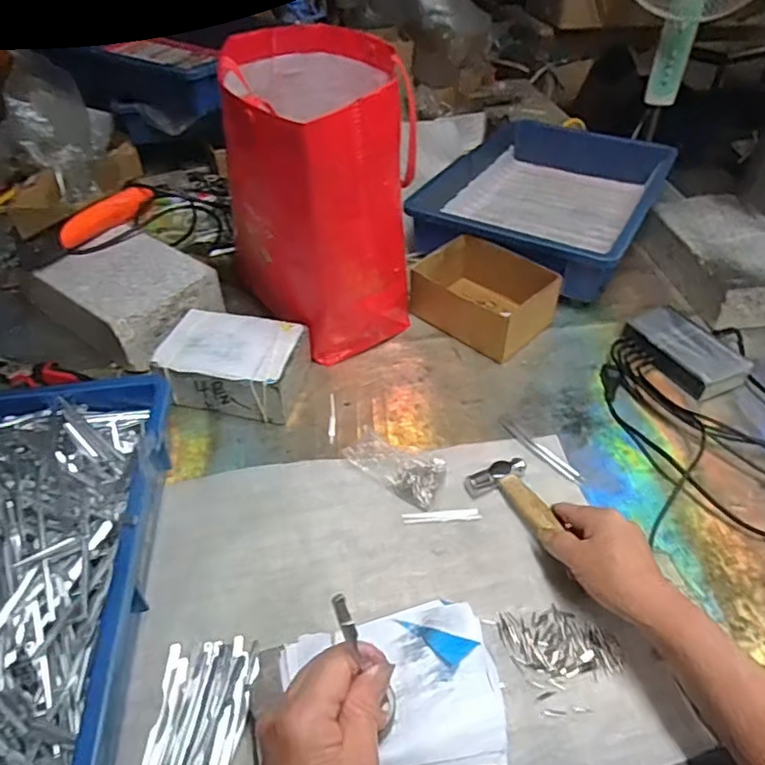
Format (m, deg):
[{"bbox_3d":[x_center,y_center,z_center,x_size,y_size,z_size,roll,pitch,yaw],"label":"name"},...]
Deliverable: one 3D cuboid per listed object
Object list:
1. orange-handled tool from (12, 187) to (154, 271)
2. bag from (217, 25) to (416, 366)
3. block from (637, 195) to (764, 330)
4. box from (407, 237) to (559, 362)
[{"bbox_3d":[-0.375,-0.204,0.742,0.030,0.038,0.192,27,50,26],"label":"orange-handled tool"},{"bbox_3d":[-0.077,-0.212,0.677,0.196,0.284,0.276,-10,44,-9],"label":"bag"},{"bbox_3d":[0.477,-0.173,0.800,0.146,0.052,0.246,-8,44,-7],"label":"block"},{"bbox_3d":[0.125,-0.115,0.735,0.162,0.066,0.123,32,53,30],"label":"box"}]

